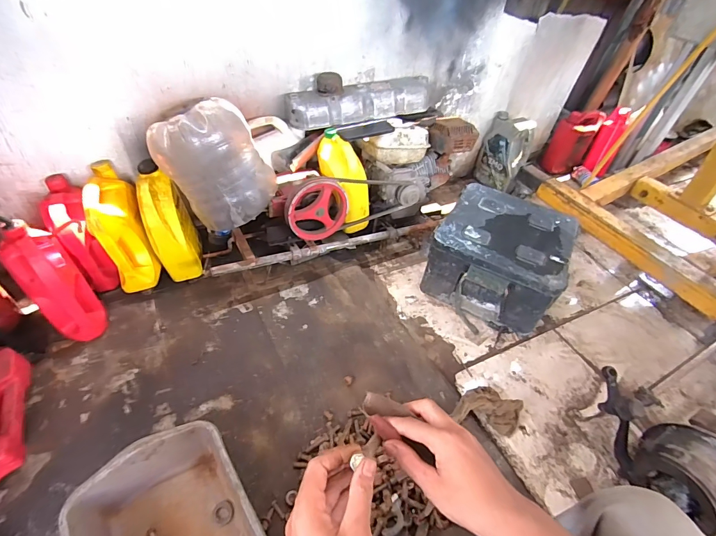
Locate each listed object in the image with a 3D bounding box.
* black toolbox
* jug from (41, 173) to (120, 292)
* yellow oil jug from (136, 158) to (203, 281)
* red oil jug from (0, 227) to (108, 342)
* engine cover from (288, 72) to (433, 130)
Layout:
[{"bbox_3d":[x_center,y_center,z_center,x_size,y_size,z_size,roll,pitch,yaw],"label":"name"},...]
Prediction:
[{"bbox_3d":[0.456,-0.035,1.192,0.369,0.229,0.401,26,48,19],"label":"black toolbox"},{"bbox_3d":[-0.779,-0.078,1.033,0.084,0.291,0.210,-25,52,-27],"label":"jug"},{"bbox_3d":[-0.565,-0.138,1.097,0.113,0.286,0.183,-11,47,-16],"label":"yellow oil jug"},{"bbox_3d":[-0.762,0.050,0.926,0.156,0.298,0.118,36,53,27],"label":"red oil jug"},{"bbox_3d":[0.011,-0.548,1.161,0.473,0.126,0.093,-13,48,-17],"label":"engine cover"}]

